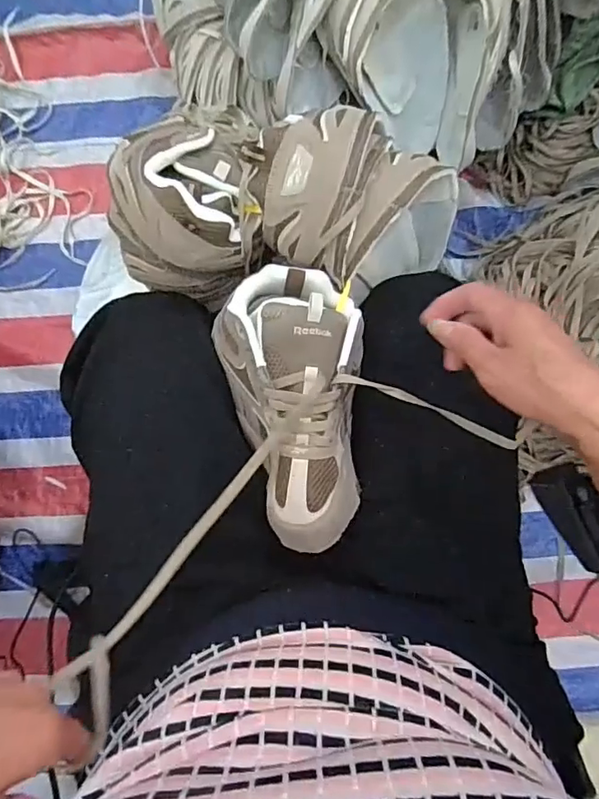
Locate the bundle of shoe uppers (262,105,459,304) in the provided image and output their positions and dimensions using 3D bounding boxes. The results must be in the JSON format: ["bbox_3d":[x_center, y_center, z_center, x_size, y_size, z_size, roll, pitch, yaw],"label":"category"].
[{"bbox_3d":[0.057,-0.171,0.504,0.179,0.154,0.134,3,83,2],"label":"bundle of shoe uppers"}]

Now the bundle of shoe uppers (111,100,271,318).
[{"bbox_3d":[-0.099,-0.177,0.487,0.144,0.128,0.142,0,83,2],"label":"bundle of shoe uppers"}]

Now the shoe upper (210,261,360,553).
[{"bbox_3d":[-0.002,0.004,0.440,0.114,0.066,0.229,-8,86,1],"label":"shoe upper"}]

